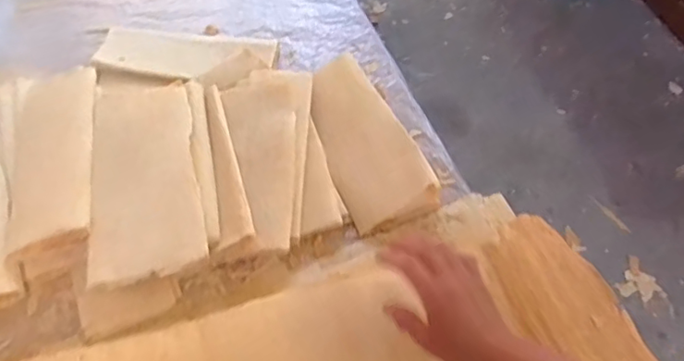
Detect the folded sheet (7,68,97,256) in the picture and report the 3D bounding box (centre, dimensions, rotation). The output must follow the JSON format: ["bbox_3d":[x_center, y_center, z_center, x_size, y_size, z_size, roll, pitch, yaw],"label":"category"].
[{"bbox_3d":[-0.383,-0.051,0.745,0.123,0.017,0.311,-25,52,4],"label":"folded sheet"}]

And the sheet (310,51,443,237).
[{"bbox_3d":[0.027,-0.057,0.773,0.118,0.015,0.265,-28,65,3],"label":"sheet"}]

